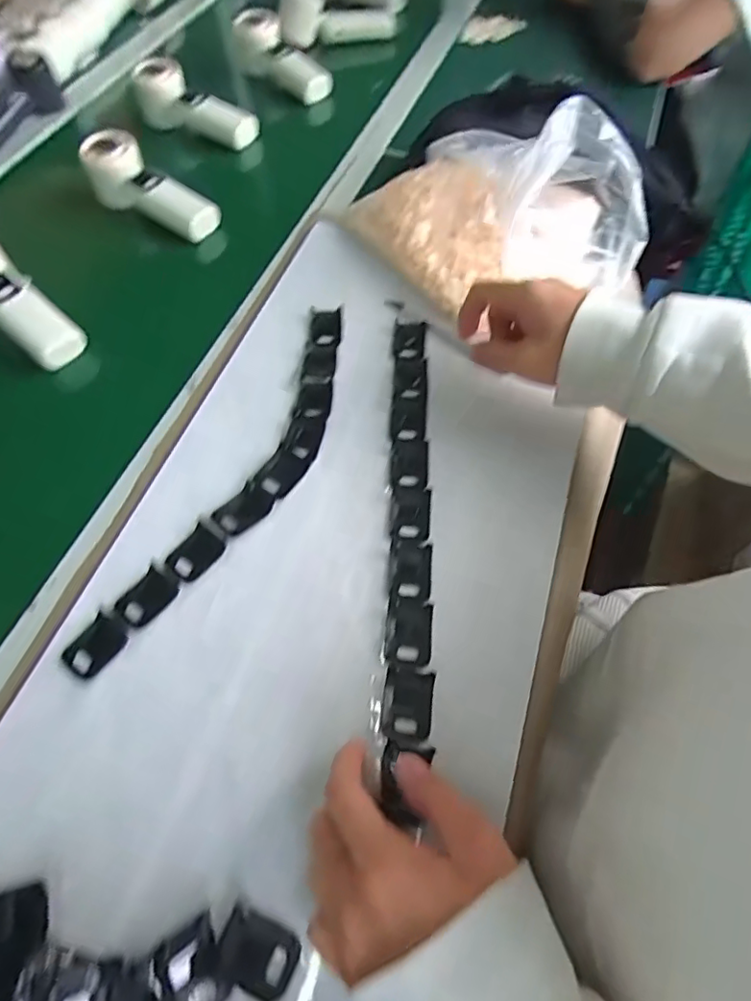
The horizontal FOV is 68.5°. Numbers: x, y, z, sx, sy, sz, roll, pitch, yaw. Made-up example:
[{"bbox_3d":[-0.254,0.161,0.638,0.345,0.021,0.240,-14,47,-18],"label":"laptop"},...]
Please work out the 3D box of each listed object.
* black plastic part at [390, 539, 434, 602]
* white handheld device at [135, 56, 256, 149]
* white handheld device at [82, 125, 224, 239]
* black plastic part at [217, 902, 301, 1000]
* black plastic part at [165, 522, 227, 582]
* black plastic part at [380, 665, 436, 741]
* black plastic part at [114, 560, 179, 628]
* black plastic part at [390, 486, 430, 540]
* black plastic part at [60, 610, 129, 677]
[{"bbox_3d":[0.024,0.045,0.372,0.027,0.008,0.043,3,60,3],"label":"black plastic part"},{"bbox_3d":[-0.226,-0.494,0.692,0.169,0.056,0.050,29,65,17],"label":"white handheld device"},{"bbox_3d":[-0.244,-0.339,0.599,0.156,0.057,0.060,37,68,20],"label":"white handheld device"},{"bbox_3d":[-0.058,0.224,0.273,0.038,0.005,0.028,22,63,13],"label":"black plastic part"},{"bbox_3d":[-0.125,0.038,0.385,0.029,0.007,0.037,31,66,18],"label":"black plastic part"},{"bbox_3d":[0.019,0.121,0.329,0.029,0.009,0.038,7,61,5],"label":"black plastic part"},{"bbox_3d":[-0.154,0.064,0.368,0.028,0.004,0.038,35,67,19],"label":"black plastic part"},{"bbox_3d":[0.025,0.006,0.394,0.027,0.010,0.046,2,60,3],"label":"black plastic part"},{"bbox_3d":[-0.181,0.094,0.355,0.027,0.007,0.036,31,66,18],"label":"black plastic part"}]

